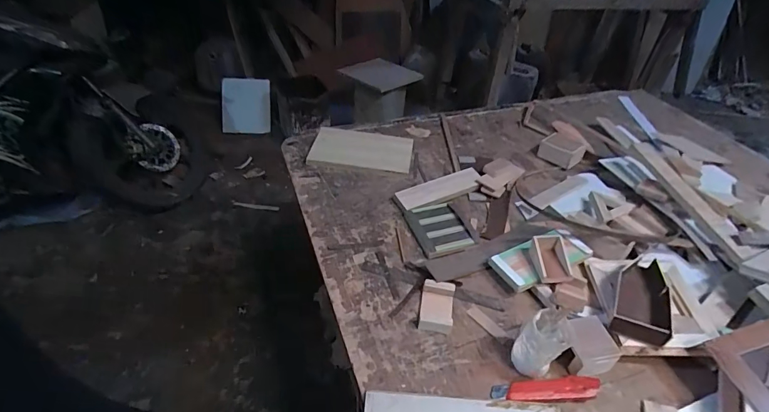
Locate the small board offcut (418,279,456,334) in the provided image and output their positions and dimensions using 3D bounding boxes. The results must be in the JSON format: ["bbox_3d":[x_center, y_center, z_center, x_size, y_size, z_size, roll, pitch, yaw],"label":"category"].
[{"bbox_3d":[0.086,0.166,0.658,0.051,0.028,0.086,9,41,5],"label":"small board offcut"}]

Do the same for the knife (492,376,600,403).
[{"bbox_3d":[0.226,0.258,0.563,0.150,0.017,0.031,0,41,-5],"label":"knife"}]

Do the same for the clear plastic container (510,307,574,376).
[{"bbox_3d":[0.223,0.196,0.569,0.079,0.087,0.060,-27,50,-32],"label":"clear plastic container"}]

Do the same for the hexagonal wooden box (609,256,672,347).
[{"bbox_3d":[0.406,0.140,0.636,0.075,0.034,0.158,22,44,19],"label":"hexagonal wooden box"}]

